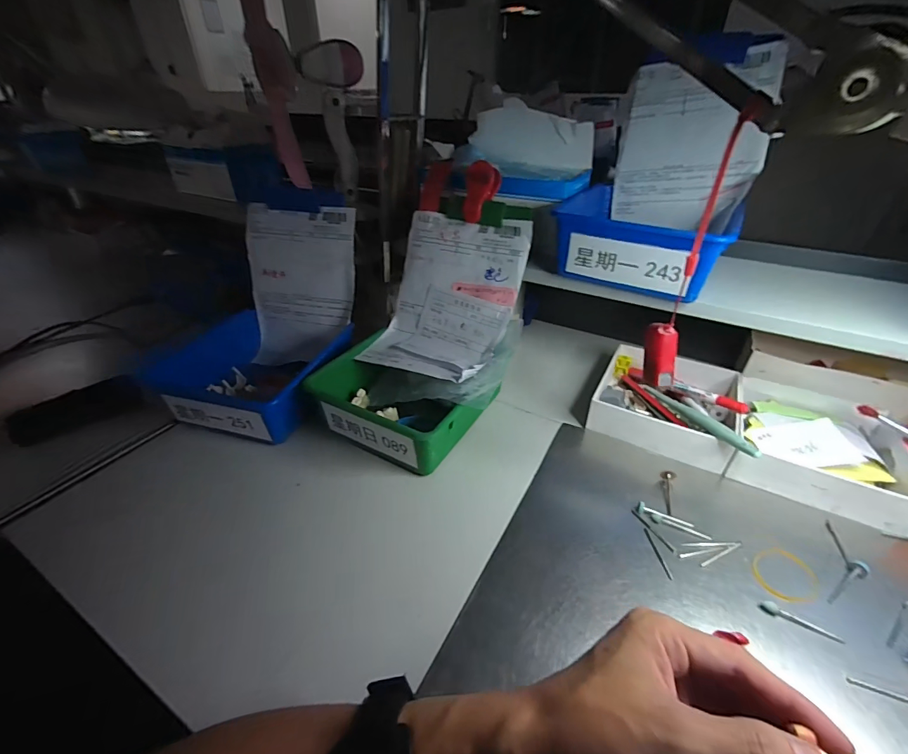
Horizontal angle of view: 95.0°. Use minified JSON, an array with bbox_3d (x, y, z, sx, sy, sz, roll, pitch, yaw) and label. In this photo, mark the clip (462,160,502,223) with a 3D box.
[{"bbox_3d":[0.031,-0.198,0.444,0.037,0.055,0.022,-26,43,-32],"label":"clip"}]

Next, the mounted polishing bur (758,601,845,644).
[{"bbox_3d":[0.234,0.165,0.281,0.046,0.005,0.007,20,40,26],"label":"mounted polishing bur"}]

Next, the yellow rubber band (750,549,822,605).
[{"bbox_3d":[0.247,0.149,0.314,0.048,0.006,0.047,2,30,-1],"label":"yellow rubber band"}]

